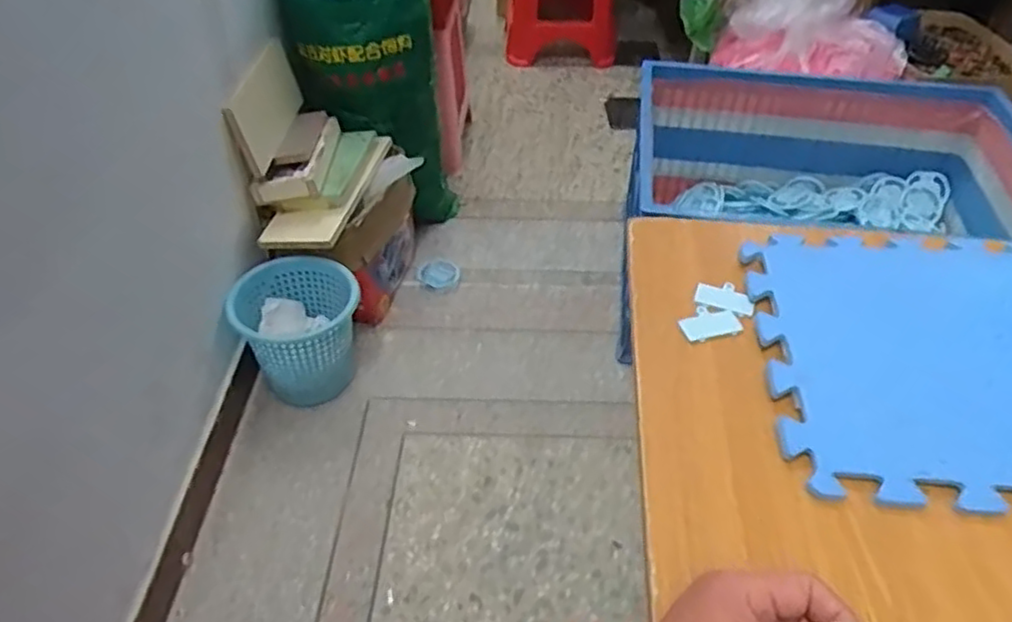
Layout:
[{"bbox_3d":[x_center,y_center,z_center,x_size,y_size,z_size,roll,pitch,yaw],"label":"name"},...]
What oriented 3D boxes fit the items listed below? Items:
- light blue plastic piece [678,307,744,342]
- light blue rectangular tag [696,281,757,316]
[{"bbox_3d":[0.177,0.010,0.610,0.052,0.006,0.036,-9,45,-11],"label":"light blue plastic piece"},{"bbox_3d":[0.198,-0.013,0.630,0.052,0.004,0.036,21,47,19],"label":"light blue rectangular tag"}]

